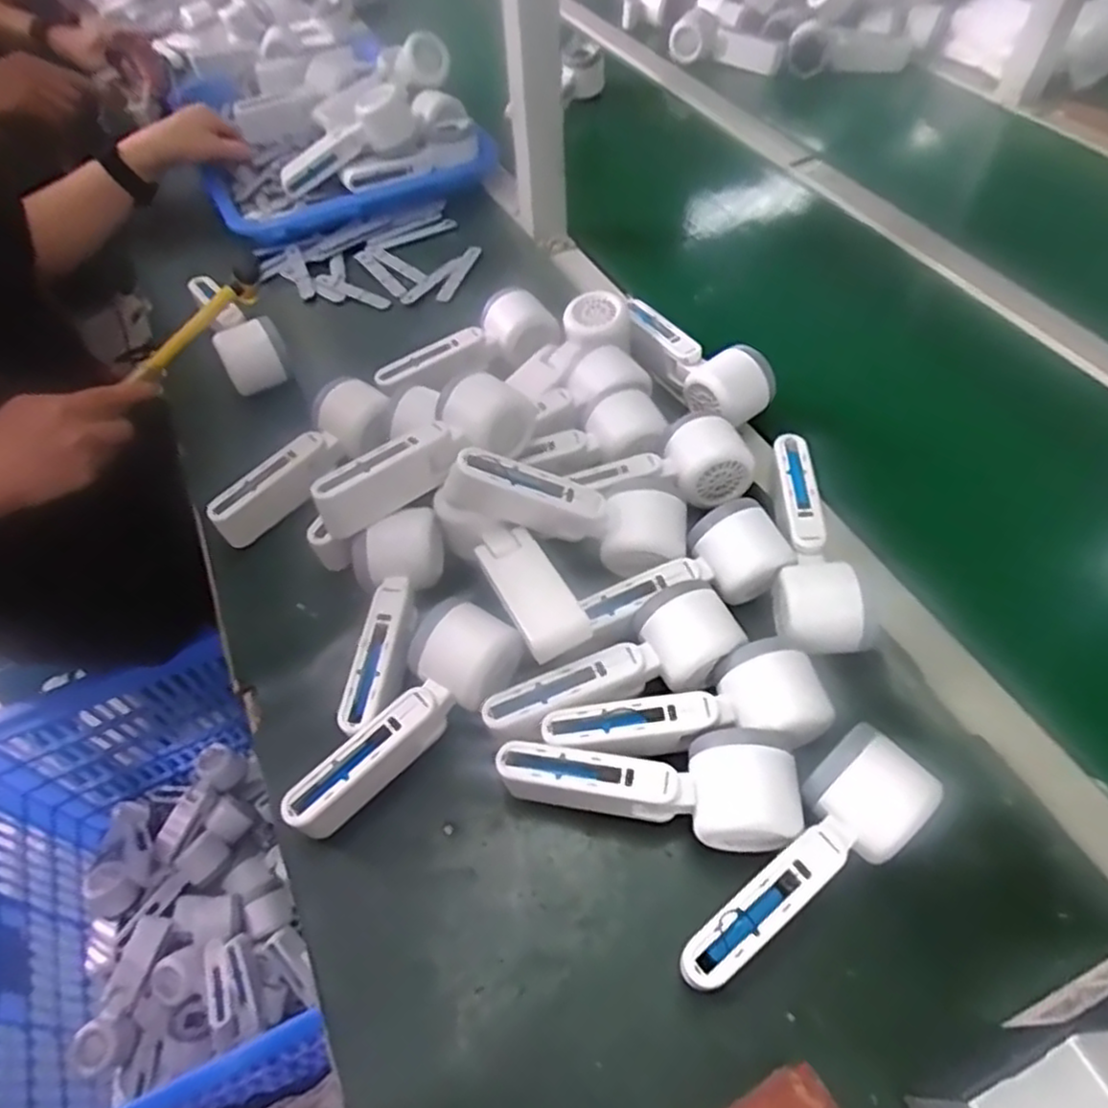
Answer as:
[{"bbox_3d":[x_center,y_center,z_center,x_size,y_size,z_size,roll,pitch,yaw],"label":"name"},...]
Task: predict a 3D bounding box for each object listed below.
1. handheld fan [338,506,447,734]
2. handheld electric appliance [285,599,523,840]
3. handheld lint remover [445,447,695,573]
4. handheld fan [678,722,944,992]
[{"bbox_3d":[-0.115,0.044,0.476,0.057,0.049,0.159,5,54,7],"label":"handheld fan"},{"bbox_3d":[-0.088,0.103,0.432,0.061,0.043,0.159,30,61,23],"label":"handheld electric appliance"},{"bbox_3d":[0.009,-0.031,0.479,0.164,0.054,0.061,15,56,-11],"label":"handheld lint remover"},{"bbox_3d":[0.133,0.168,0.378,0.161,0.047,0.053,-38,61,-22],"label":"handheld fan"}]

